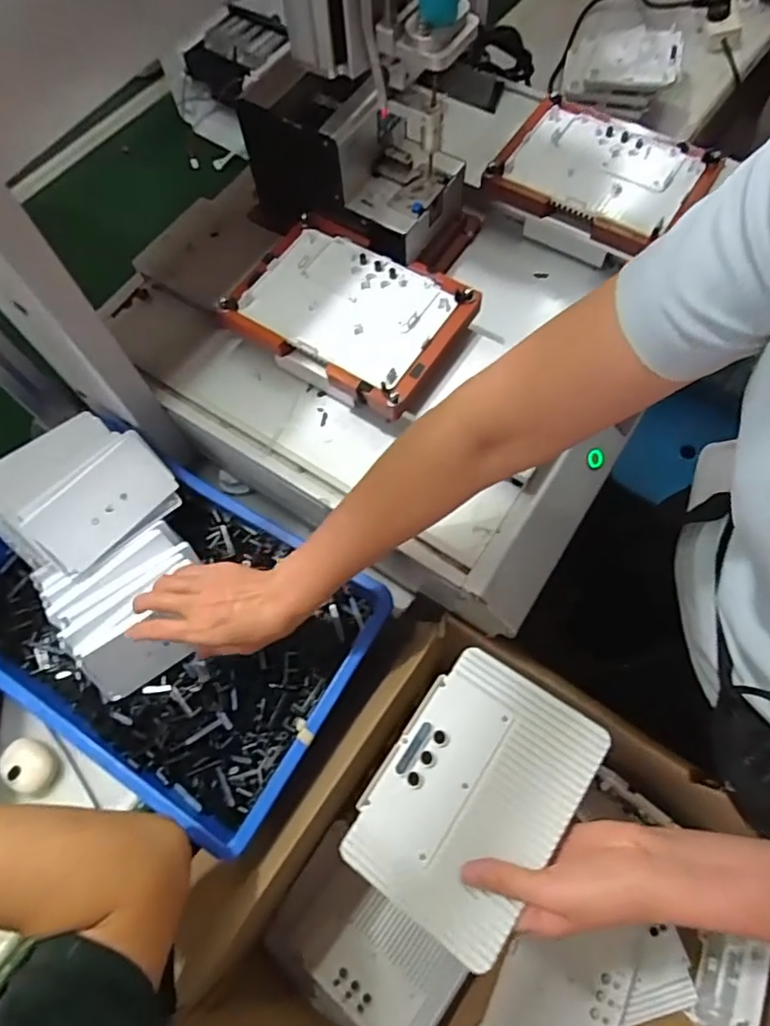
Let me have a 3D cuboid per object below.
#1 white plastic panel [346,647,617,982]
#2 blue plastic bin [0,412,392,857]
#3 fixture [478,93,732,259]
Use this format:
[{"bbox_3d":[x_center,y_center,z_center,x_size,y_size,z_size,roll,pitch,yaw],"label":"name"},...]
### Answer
[{"bbox_3d":[0.067,0.212,0.444,0.131,0.020,0.187,32,73,15],"label":"white plastic panel"},{"bbox_3d":[-0.243,0.115,0.678,0.447,0.144,0.312,28,72,14],"label":"blue plastic bin"},{"bbox_3d":[0.236,-0.379,0.646,0.203,0.025,0.153,31,72,15],"label":"fixture"}]

